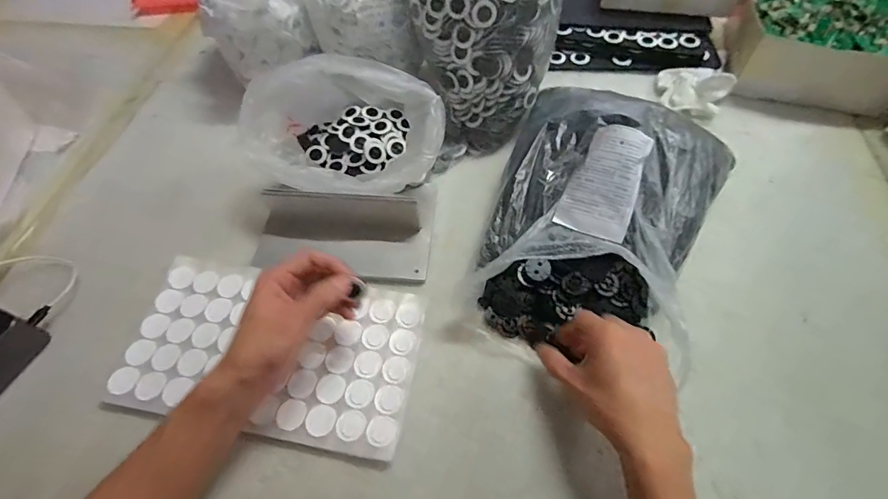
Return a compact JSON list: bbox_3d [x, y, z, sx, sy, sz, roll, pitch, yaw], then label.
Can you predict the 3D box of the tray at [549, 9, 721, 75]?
[{"bbox_3d":[0.303,-0.324,0.697,0.257,0.042,0.099,1,57,3],"label":"tray"}]

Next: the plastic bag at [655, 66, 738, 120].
[{"bbox_3d":[0.365,-0.242,0.636,0.083,0.052,0.092,4,58,5],"label":"plastic bag"}]

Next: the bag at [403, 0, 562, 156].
[{"bbox_3d":[0.042,-0.281,0.547,0.179,0.231,0.161,31,64,20],"label":"bag"}]

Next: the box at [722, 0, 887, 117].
[{"bbox_3d":[0.553,-0.320,0.650,0.224,0.099,0.243,16,59,12],"label":"box"}]

